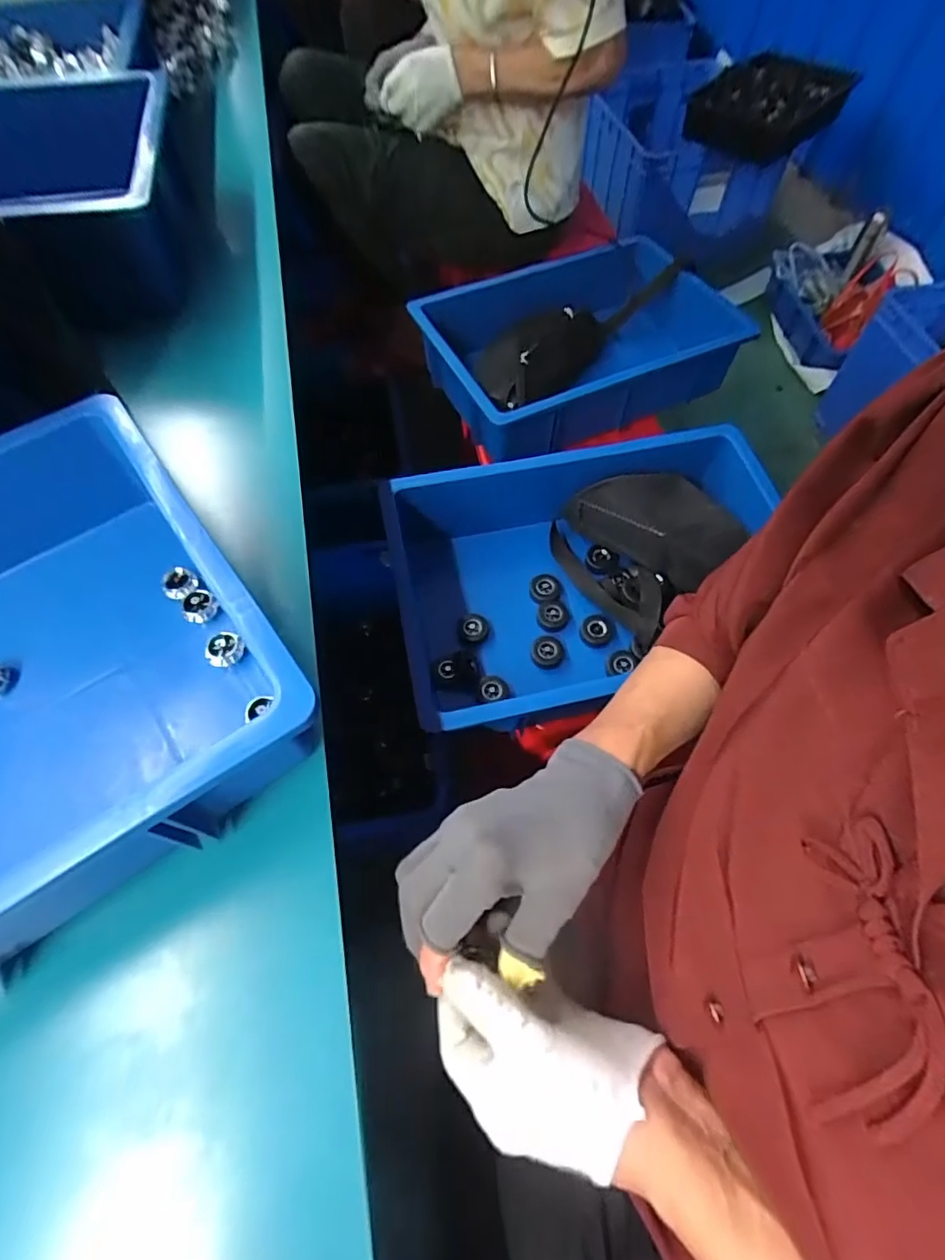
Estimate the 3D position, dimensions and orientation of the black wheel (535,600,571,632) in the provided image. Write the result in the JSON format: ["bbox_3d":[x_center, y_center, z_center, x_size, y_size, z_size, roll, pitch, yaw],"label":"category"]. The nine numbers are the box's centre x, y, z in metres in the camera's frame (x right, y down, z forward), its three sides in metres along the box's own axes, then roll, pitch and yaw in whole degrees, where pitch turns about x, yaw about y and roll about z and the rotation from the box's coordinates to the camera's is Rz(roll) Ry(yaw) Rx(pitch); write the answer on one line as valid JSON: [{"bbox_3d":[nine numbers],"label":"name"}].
[{"bbox_3d":[0.098,-0.017,0.696,0.040,0.011,0.038,0,61,0],"label":"black wheel"}]

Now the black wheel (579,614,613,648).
[{"bbox_3d":[0.148,0.002,0.682,0.036,0.017,0.035,0,61,0],"label":"black wheel"}]

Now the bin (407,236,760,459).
[{"bbox_3d":[0.181,-0.457,0.914,0.483,0.130,0.297,-24,63,-13],"label":"bin"}]

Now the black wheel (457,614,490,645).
[{"bbox_3d":[0.000,-0.002,0.688,0.037,0.011,0.039,-26,64,-14],"label":"black wheel"}]

